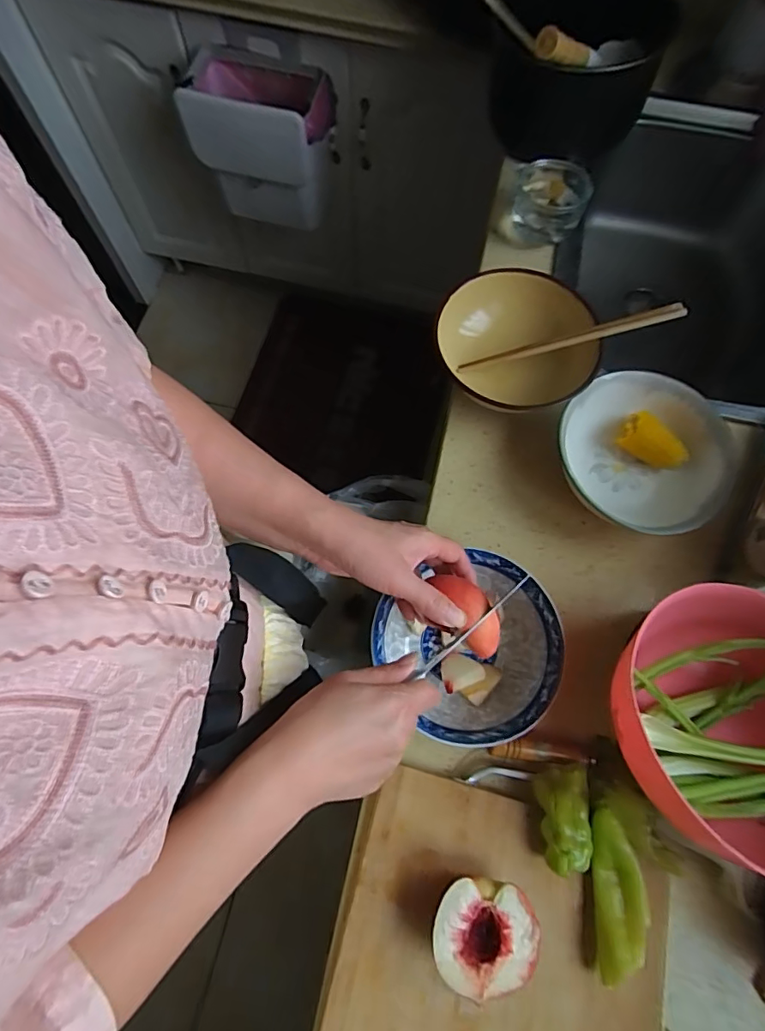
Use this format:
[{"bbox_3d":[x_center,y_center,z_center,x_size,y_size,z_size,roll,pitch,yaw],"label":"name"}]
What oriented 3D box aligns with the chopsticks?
[{"bbox_3d":[0.201,-0.193,0.553,0.233,0.015,0.012,-9,69,20],"label":"chopsticks"}]

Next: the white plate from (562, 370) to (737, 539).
[{"bbox_3d":[0.272,-0.059,0.538,0.173,0.068,0.167,0,70,-1],"label":"white plate"}]

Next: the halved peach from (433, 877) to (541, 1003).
[{"bbox_3d":[0.078,0.323,0.391,0.076,0.041,0.068,9,71,2],"label":"halved peach"}]

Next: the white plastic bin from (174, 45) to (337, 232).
[{"bbox_3d":[-0.243,-0.770,1.064,0.287,0.262,0.155,13,71,4],"label":"white plastic bin"}]

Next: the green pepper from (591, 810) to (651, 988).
[{"bbox_3d":[0.188,0.300,0.401,0.038,0.030,0.111,4,70,1],"label":"green pepper"}]

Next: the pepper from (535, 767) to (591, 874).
[{"bbox_3d":[0.154,0.254,0.423,0.043,0.030,0.076,4,70,1],"label":"pepper"}]

